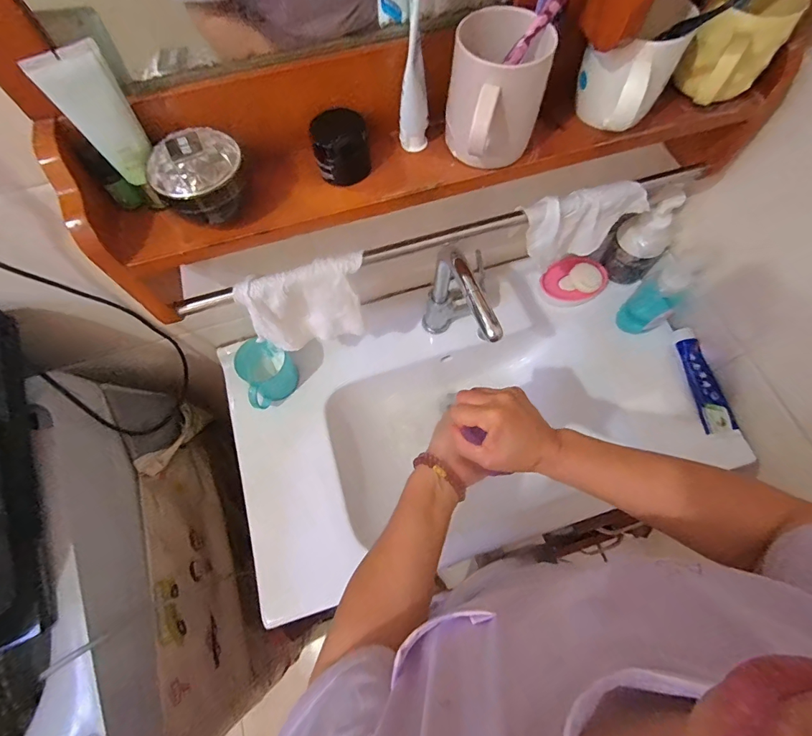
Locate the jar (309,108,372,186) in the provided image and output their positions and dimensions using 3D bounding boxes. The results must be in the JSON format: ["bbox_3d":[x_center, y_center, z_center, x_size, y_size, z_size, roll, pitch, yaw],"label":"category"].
[{"bbox_3d":[-0.063,-0.221,0.410,0.053,0.056,0.047,-10,67,-2],"label":"jar"}]

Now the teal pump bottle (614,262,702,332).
[{"bbox_3d":[0.418,-0.116,0.691,0.063,0.166,0.066,-38,71,-13],"label":"teal pump bottle"}]

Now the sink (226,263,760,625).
[{"bbox_3d":[0.106,0.087,0.748,0.783,0.157,0.443,-15,67,-4],"label":"sink"}]

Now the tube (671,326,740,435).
[{"bbox_3d":[0.504,0.018,0.702,0.052,0.042,0.182,-11,67,-3],"label":"tube"}]

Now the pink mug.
[{"bbox_3d":[0.082,-0.242,0.382,0.079,0.094,0.113,8,67,5],"label":"pink mug"}]

